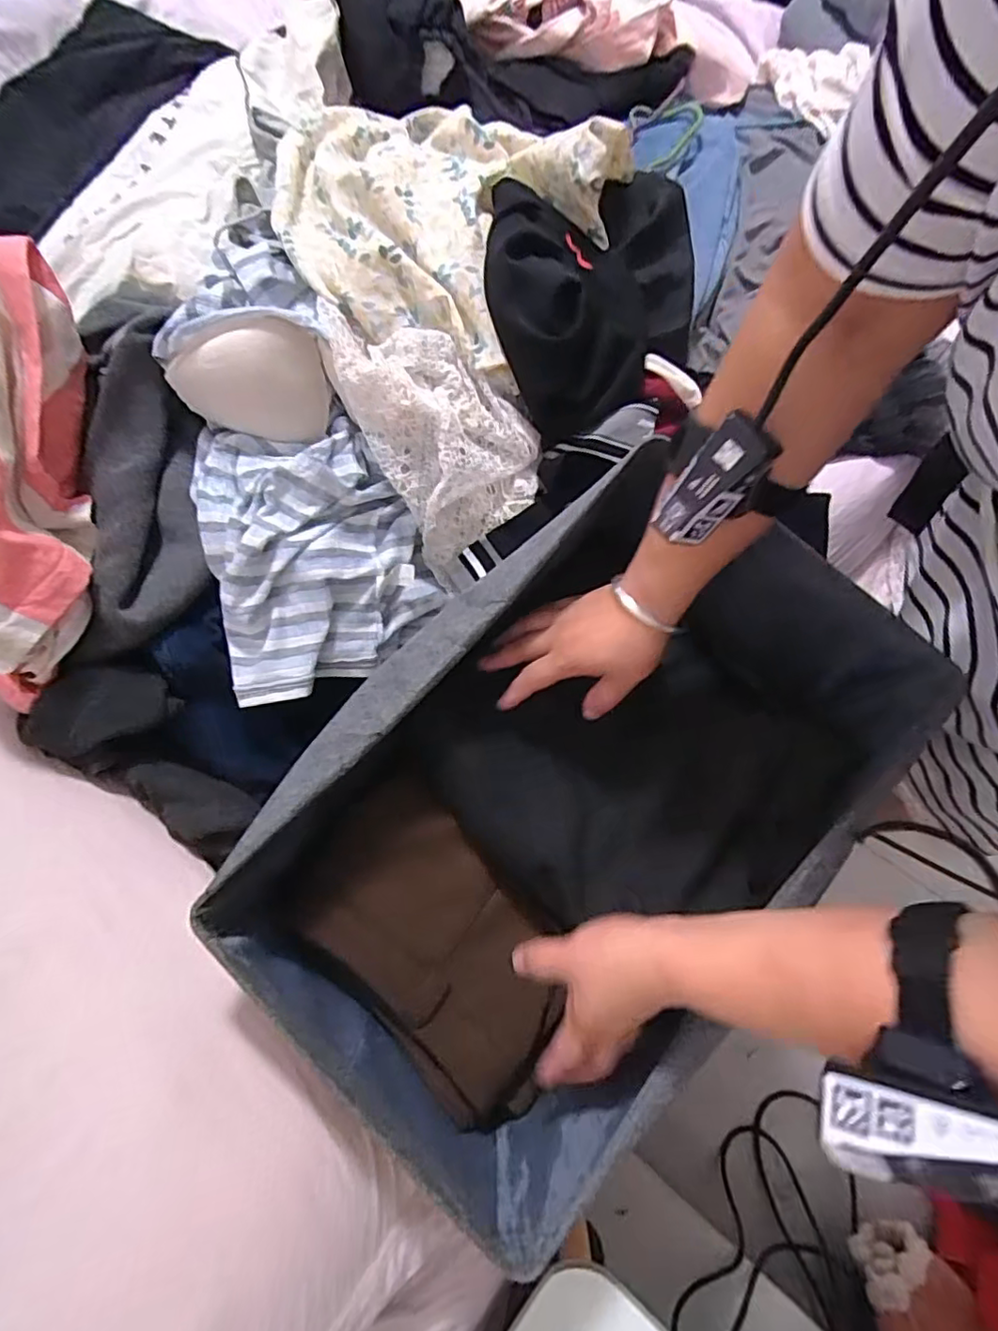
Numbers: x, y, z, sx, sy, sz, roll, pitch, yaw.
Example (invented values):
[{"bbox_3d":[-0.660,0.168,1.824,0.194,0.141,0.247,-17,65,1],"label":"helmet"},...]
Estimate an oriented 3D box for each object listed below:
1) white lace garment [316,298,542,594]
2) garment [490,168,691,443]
[{"bbox_3d":[-0.052,-0.208,0.542,0.140,0.250,0.063,-34,29,-3],"label":"white lace garment"},{"bbox_3d":[0.093,-0.357,0.561,0.192,0.116,0.274,1,69,3],"label":"garment"}]

